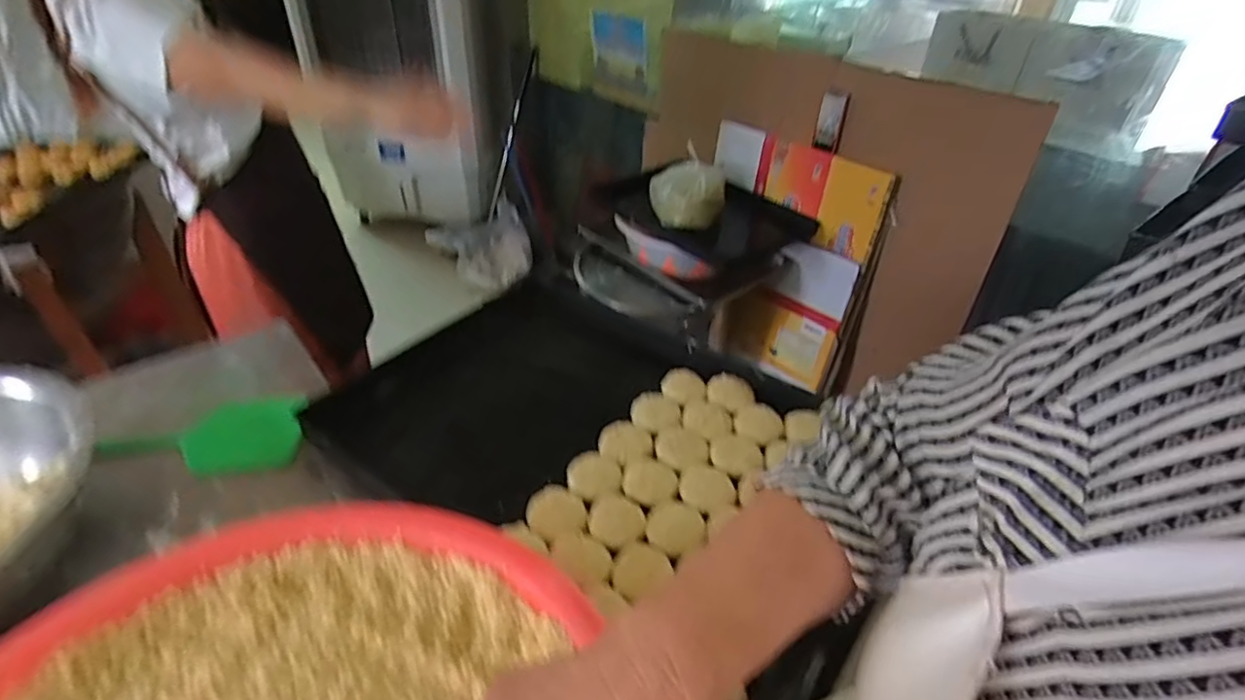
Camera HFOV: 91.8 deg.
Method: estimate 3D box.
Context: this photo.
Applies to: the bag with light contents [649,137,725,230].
[{"bbox_3d":[0.177,-0.444,1.644,0.140,0.160,0.203,-9,39,-15],"label":"bag with light contents"}]

